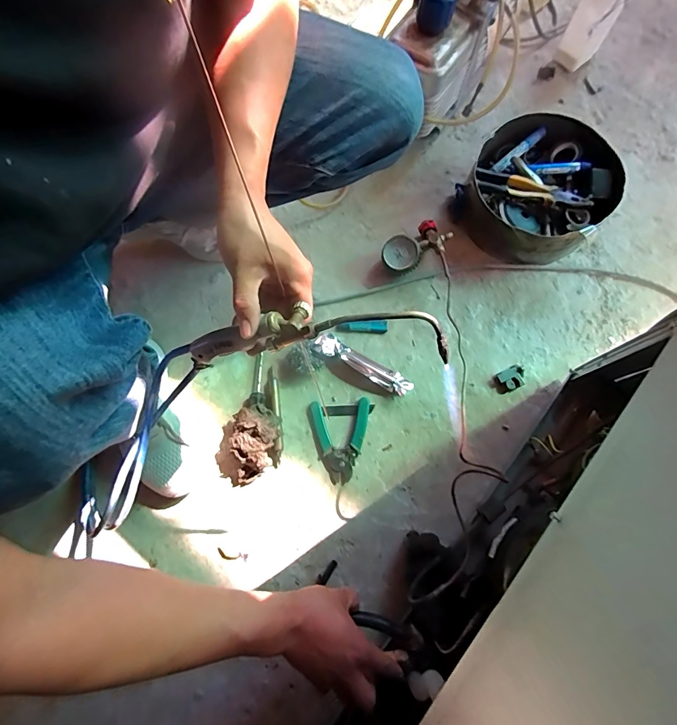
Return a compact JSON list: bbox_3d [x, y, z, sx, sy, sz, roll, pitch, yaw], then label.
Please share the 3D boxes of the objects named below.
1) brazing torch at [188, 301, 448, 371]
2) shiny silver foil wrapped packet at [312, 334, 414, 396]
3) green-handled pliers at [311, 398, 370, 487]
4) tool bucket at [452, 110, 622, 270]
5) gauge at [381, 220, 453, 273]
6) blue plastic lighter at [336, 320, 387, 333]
[{"bbox_3d":[-0.032,-0.021,0.369,0.255,0.060,0.039,-5,73,19],"label":"brazing torch"},{"bbox_3d":[0.040,0.002,0.645,0.177,0.022,0.037,29,76,8],"label":"shiny silver foil wrapped packet"},{"bbox_3d":[0.003,0.124,0.617,0.091,0.013,0.128,-2,74,0],"label":"green-handled pliers"},{"bbox_3d":[0.345,-0.299,0.686,0.241,0.097,0.231,0,74,0],"label":"tool bucket"},{"bbox_3d":[0.137,-0.198,0.676,0.123,0.069,0.078,-36,77,-10],"label":"gauge"},{"bbox_3d":[0.041,-0.064,0.671,0.085,0.017,0.017,2,74,1],"label":"blue plastic lighter"}]

